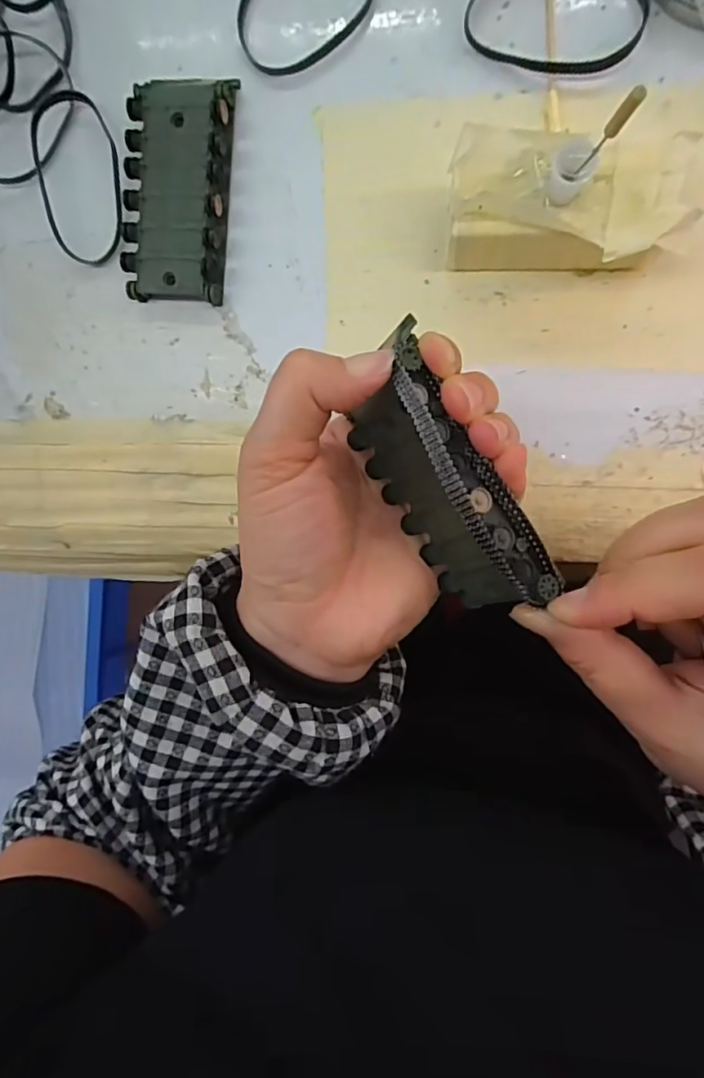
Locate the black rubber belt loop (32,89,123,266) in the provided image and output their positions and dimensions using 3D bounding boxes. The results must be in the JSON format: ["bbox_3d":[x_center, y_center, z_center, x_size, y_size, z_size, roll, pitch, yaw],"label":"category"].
[{"bbox_3d":[-0.124,-0.168,0.247,0.038,0.009,0.076,-5,94,9],"label":"black rubber belt loop"}]

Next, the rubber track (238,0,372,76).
[{"bbox_3d":[-0.020,-0.234,0.233,0.068,0.004,0.047,-37,89,10],"label":"rubber track"}]

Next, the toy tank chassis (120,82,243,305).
[{"bbox_3d":[-0.077,-0.153,0.241,0.043,0.016,0.090,8,96,8],"label":"toy tank chassis"}]

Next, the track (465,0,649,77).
[{"bbox_3d":[0.083,-0.214,0.218,0.070,0.004,0.049,24,98,6],"label":"track"}]

